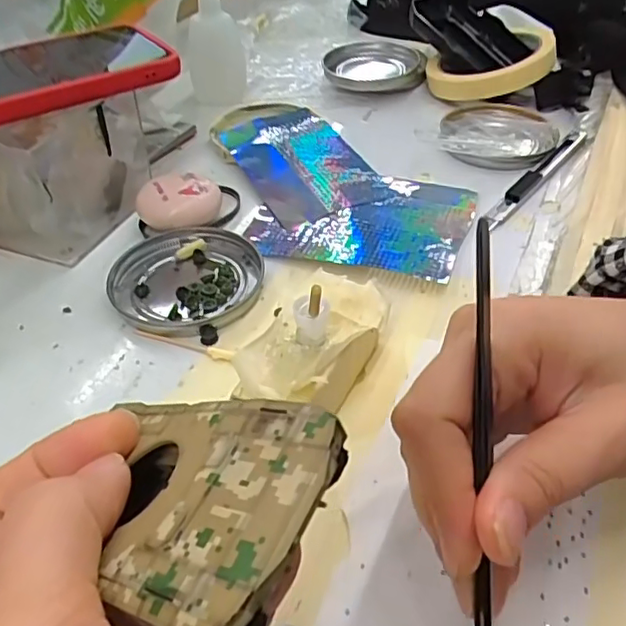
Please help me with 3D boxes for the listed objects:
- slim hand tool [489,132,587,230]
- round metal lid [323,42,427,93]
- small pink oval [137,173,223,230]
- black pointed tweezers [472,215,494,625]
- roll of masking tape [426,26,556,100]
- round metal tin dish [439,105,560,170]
[{"bbox_3d":[0.147,-0.090,0.388,0.012,0.006,0.133,29,52,28],"label":"slim hand tool"},{"bbox_3d":[0.053,-0.206,0.506,0.085,0.018,0.085,-1,44,1],"label":"round metal lid"},{"bbox_3d":[-0.078,-0.064,0.354,0.048,0.022,0.034,-10,44,-9],"label":"small pink oval"},{"bbox_3d":[0.047,0.035,0.167,0.004,0.004,0.125,2,81,4],"label":"black pointed tweezers"},{"bbox_3d":[0.140,-0.200,0.480,0.095,0.021,0.095,-13,40,11],"label":"roll of masking tape"},{"bbox_3d":[0.128,-0.126,0.421,0.076,0.011,0.080,-1,44,1],"label":"round metal tin dish"}]

